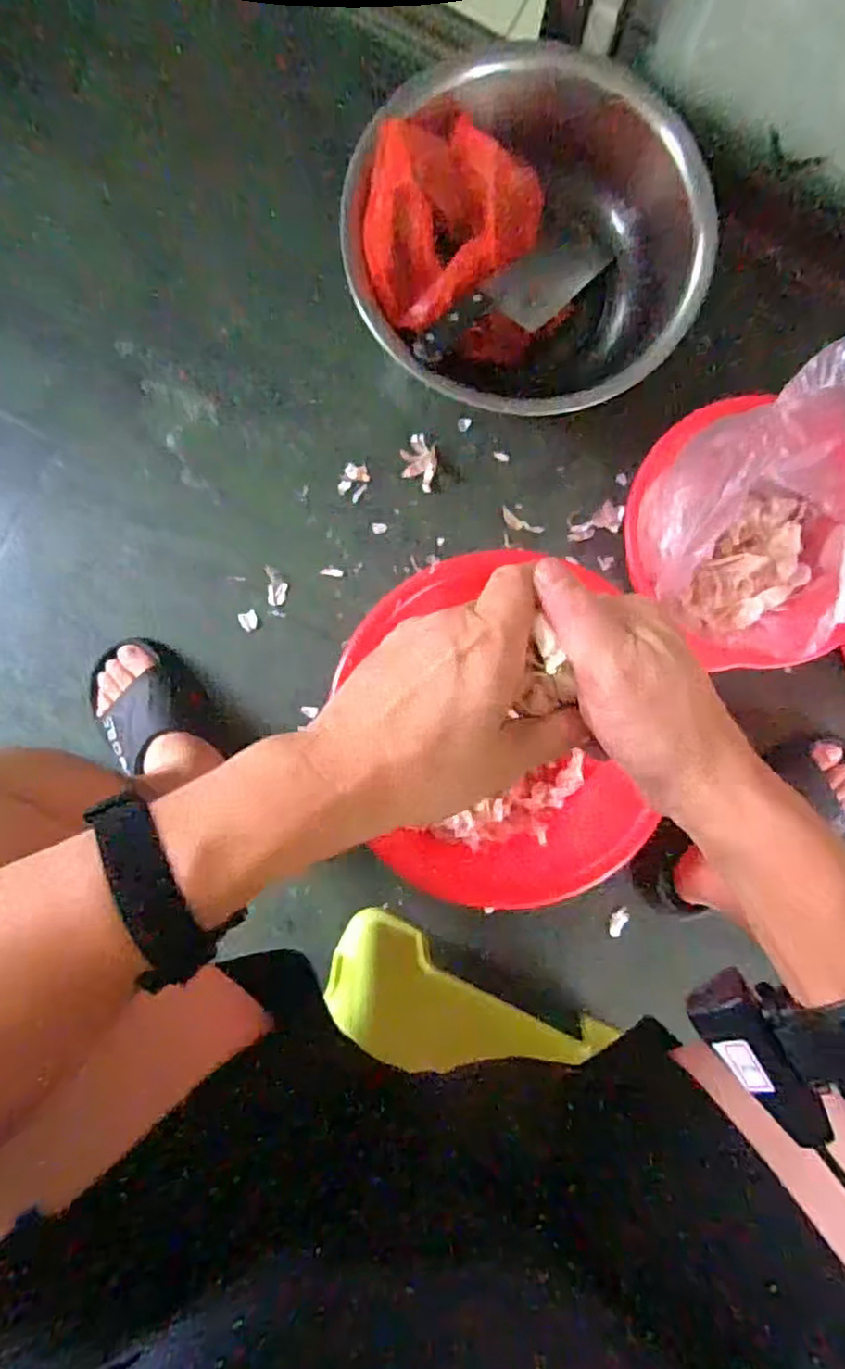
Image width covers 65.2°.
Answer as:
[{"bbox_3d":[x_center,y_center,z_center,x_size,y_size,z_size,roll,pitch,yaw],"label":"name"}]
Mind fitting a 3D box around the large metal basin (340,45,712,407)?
[{"bbox_3d":[0.108,-0.492,0.704,0.367,0.131,0.357,0,90,-1],"label":"large metal basin"}]

